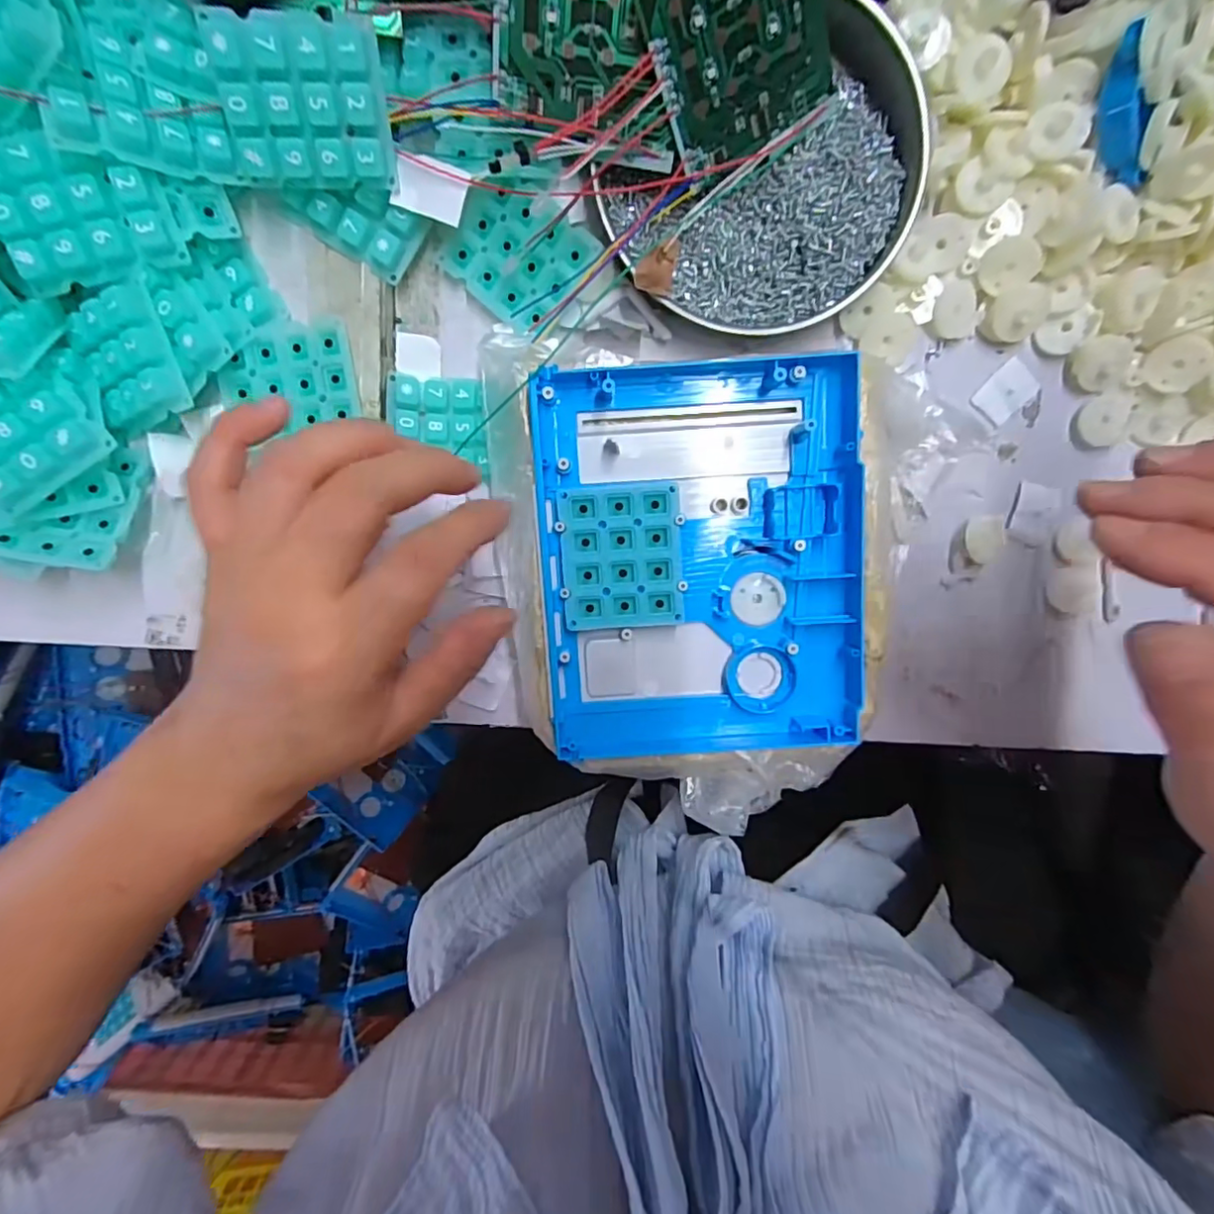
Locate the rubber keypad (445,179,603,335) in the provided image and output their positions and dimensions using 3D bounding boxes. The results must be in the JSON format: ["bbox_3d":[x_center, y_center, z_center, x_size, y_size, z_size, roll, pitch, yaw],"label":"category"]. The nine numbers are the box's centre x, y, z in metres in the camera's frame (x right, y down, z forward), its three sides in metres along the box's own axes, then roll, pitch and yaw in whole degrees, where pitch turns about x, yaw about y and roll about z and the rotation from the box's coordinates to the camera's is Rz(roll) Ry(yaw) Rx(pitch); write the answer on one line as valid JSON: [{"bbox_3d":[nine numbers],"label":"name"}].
[{"bbox_3d":[-0.039,-0.154,0.251,0.058,0.006,0.050,42,110,-2],"label":"rubber keypad"}]

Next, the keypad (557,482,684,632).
[{"bbox_3d":[0.006,-0.022,0.248,0.050,0.013,0.059,-3,99,0],"label":"keypad"}]

